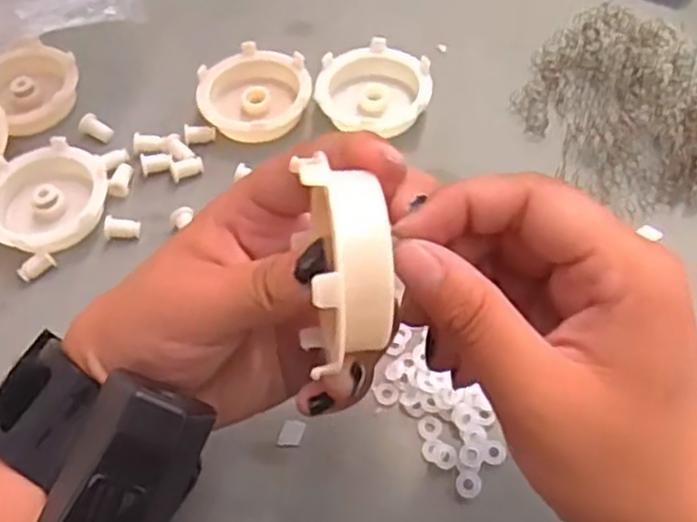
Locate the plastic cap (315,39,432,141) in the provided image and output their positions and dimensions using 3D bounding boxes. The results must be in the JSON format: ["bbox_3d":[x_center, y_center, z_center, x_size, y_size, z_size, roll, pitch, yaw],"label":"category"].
[{"bbox_3d":[0.014,-0.090,0.382,0.057,0.018,0.051,7,57,7],"label":"plastic cap"}]

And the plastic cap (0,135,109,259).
[{"bbox_3d":[-0.146,-0.030,0.350,0.057,0.015,0.058,-1,57,2],"label":"plastic cap"}]

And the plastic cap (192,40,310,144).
[{"bbox_3d":[-0.049,-0.088,0.383,0.057,0.015,0.051,-33,62,-18],"label":"plastic cap"}]

